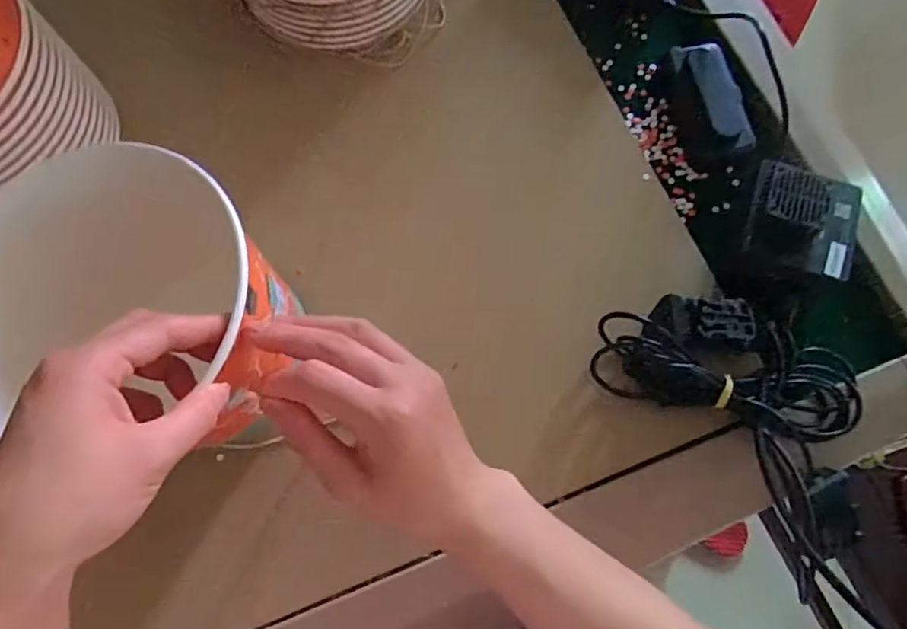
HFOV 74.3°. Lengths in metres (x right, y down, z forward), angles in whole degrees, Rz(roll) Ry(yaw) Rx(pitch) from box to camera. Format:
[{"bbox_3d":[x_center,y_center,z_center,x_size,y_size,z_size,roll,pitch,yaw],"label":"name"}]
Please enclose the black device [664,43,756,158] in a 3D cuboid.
[{"bbox_3d":[0.203,-0.170,0.480,0.048,0.024,0.096,-9,73,-2],"label":"black device"}]

